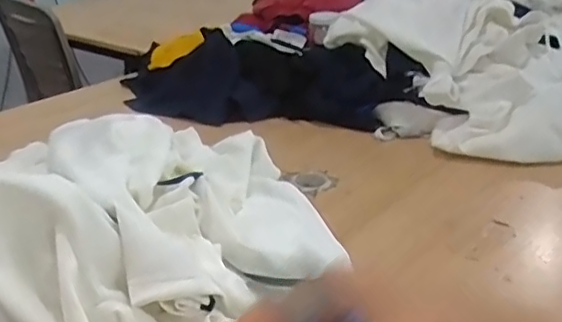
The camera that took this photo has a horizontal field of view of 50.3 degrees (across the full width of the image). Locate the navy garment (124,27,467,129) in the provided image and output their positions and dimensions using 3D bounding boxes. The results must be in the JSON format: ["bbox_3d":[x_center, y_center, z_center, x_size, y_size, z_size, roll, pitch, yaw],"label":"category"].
[{"bbox_3d":[-0.018,-0.162,1.244,0.697,0.121,0.233,8,28,16],"label":"navy garment"}]

